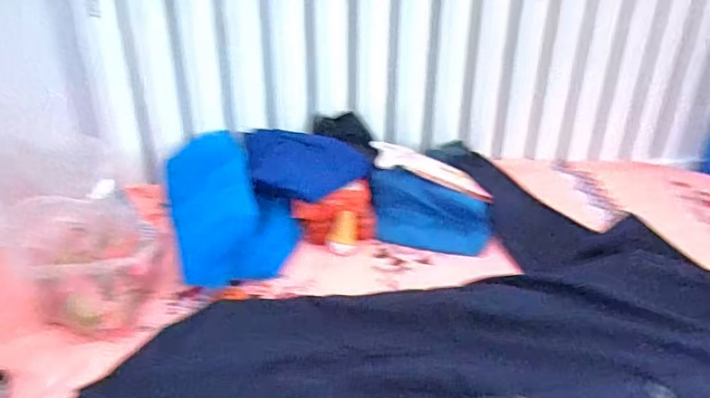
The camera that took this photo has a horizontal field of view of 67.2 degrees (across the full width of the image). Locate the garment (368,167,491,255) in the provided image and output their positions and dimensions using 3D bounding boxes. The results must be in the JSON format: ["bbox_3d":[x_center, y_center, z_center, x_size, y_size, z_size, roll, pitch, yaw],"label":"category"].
[{"bbox_3d":[0.126,0.024,0.919,0.214,0.105,0.074,7,28,12],"label":"garment"}]

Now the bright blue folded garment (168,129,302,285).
[{"bbox_3d":[-0.224,-0.002,0.943,0.193,0.095,0.400,-9,29,-19],"label":"bright blue folded garment"}]

